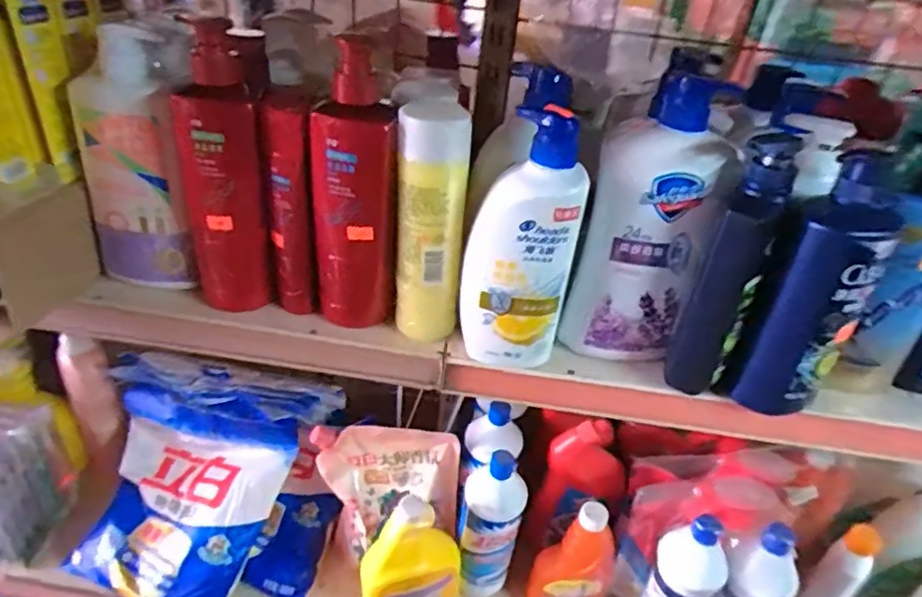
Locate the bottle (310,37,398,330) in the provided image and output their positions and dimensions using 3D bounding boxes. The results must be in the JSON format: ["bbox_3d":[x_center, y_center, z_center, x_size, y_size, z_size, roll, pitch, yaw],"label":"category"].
[{"bbox_3d":[-0.093,-0.086,0.526,0.076,0.232,0.064,3,34,-5],"label":"bottle"}]

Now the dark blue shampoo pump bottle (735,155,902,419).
[{"bbox_3d":[0.287,-0.002,0.483,0.062,0.219,0.050,15,33,13],"label":"dark blue shampoo pump bottle"}]

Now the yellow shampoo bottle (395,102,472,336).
[{"bbox_3d":[-0.032,-0.063,0.524,0.068,0.201,0.052,4,34,-3],"label":"yellow shampoo bottle"}]

